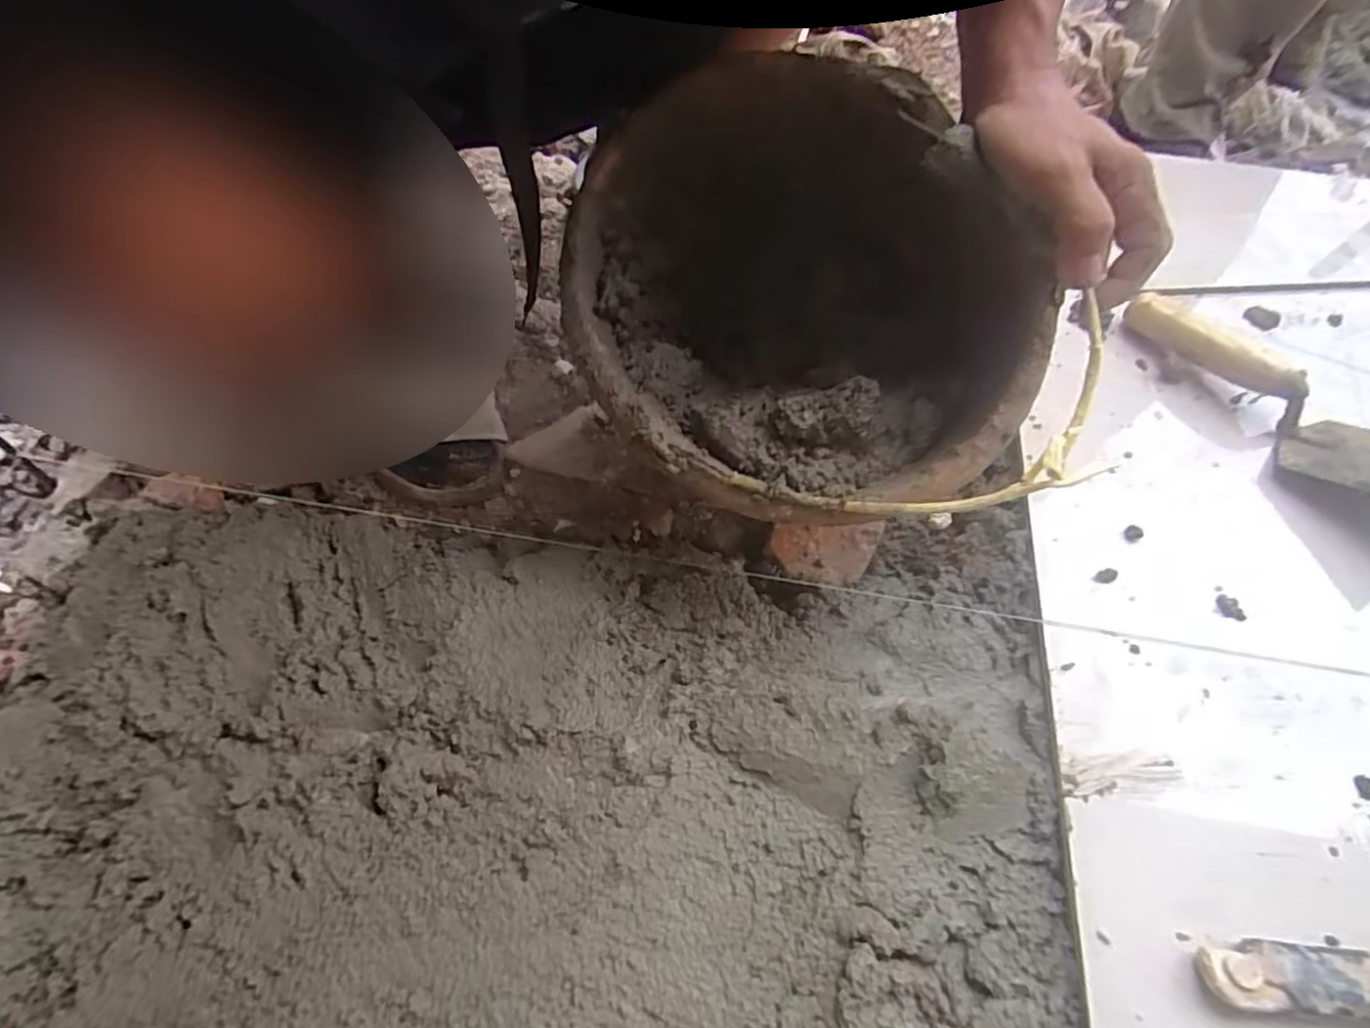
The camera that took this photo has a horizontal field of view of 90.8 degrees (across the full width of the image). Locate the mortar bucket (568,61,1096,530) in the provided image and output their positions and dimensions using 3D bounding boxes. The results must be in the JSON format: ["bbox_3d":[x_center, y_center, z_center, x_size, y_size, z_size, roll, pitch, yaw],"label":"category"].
[{"bbox_3d":[0.060,-0.118,0.401,0.245,0.178,0.273,-10,59,-7],"label":"mortar bucket"}]

